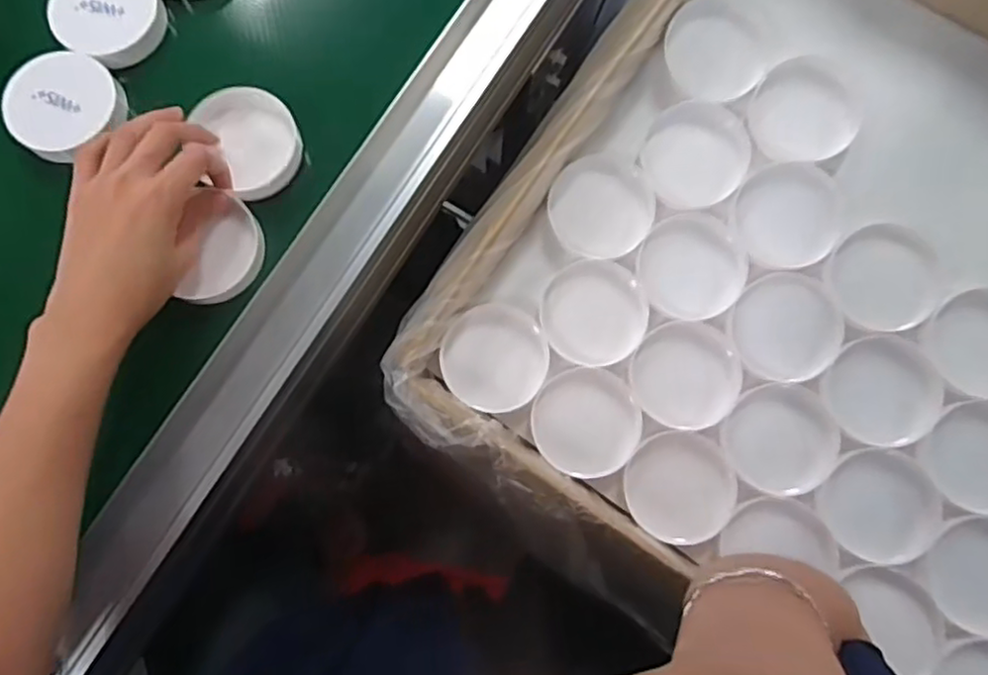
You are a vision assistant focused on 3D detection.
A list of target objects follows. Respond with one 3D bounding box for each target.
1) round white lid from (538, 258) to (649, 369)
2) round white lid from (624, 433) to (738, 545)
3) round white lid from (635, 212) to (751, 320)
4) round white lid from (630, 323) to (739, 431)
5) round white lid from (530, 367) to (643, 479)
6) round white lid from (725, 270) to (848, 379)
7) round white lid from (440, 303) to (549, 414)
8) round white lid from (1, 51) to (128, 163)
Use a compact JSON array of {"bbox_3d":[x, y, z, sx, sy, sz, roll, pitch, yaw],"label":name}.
[{"bbox_3d":[0.073,-0.019,0.482,0.074,0.011,0.076,2,77,-1],"label":"round white lid"},{"bbox_3d":[0.131,0.106,0.467,0.074,0.009,0.075,0,77,-1],"label":"round white lid"},{"bbox_3d":[0.146,-0.052,0.487,0.073,0.020,0.074,0,77,-1],"label":"round white lid"},{"bbox_3d":[0.138,0.028,0.477,0.075,0.009,0.074,0,77,-1],"label":"round white lid"},{"bbox_3d":[0.066,0.061,0.476,0.074,0.008,0.075,-3,77,-2],"label":"round white lid"},{"bbox_3d":[0.209,-0.008,0.474,0.072,0.015,0.076,0,77,-1],"label":"round white lid"},{"bbox_3d":[0.001,0.014,0.479,0.075,0.009,0.077,0,77,-1],"label":"round white lid"},{"bbox_3d":[-0.309,-0.168,0.476,0.076,0.023,0.068,-27,79,-8],"label":"round white lid"}]

